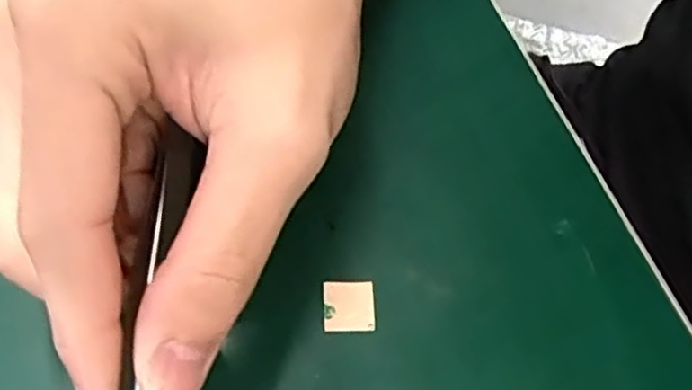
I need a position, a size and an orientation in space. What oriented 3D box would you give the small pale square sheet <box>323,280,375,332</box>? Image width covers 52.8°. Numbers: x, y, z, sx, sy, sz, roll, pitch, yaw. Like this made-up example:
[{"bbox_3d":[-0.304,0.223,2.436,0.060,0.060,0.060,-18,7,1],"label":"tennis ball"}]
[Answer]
[{"bbox_3d":[0.001,0.033,0.212,0.015,0.004,0.015,-1,63,-5],"label":"small pale square sheet"}]

